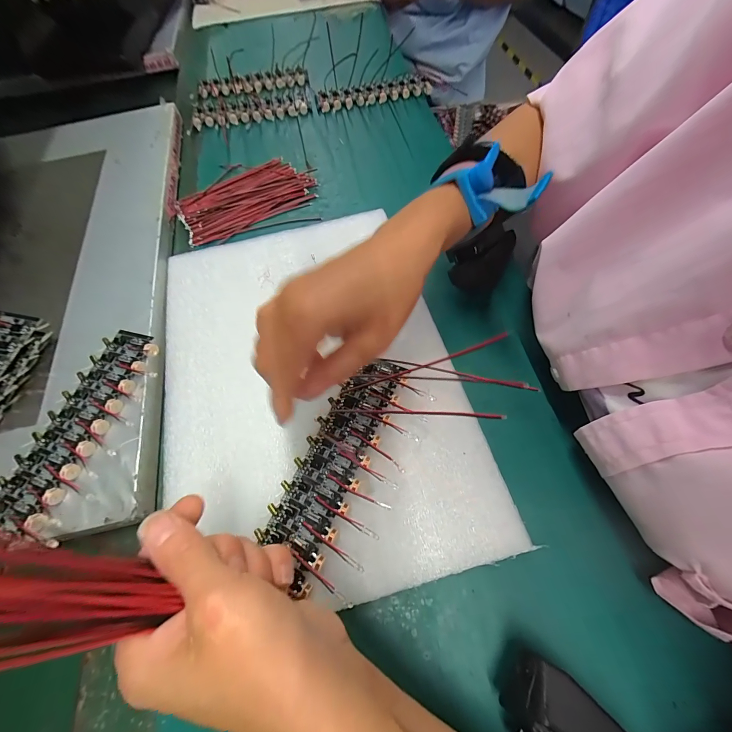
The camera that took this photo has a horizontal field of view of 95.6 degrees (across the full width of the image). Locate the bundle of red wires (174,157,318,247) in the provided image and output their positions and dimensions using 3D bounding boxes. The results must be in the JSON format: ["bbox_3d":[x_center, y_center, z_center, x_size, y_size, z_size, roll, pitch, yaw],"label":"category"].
[{"bbox_3d":[-0.134,-0.191,0.369,0.143,0.012,0.090,-28,64,-9],"label":"bundle of red wires"}]

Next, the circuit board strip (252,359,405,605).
[{"bbox_3d":[-0.019,0.059,0.223,0.044,0.012,0.147,21,67,15],"label":"circuit board strip"}]

